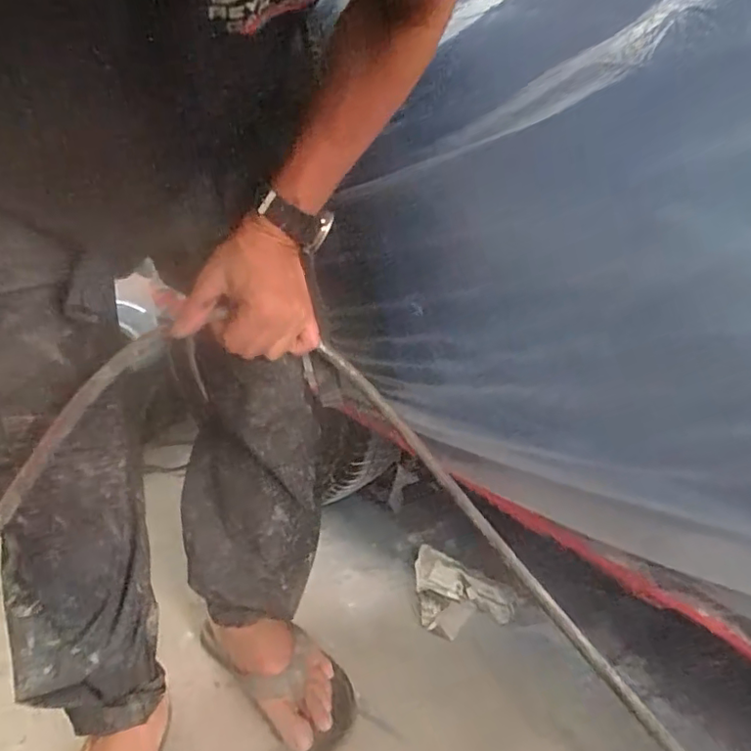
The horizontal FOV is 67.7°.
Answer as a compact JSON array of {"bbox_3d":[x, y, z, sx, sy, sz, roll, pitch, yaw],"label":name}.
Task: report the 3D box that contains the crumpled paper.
[{"bbox_3d":[0.123,0.352,0.876,0.164,0.059,0.115,19,27,26],"label":"crumpled paper"}]

